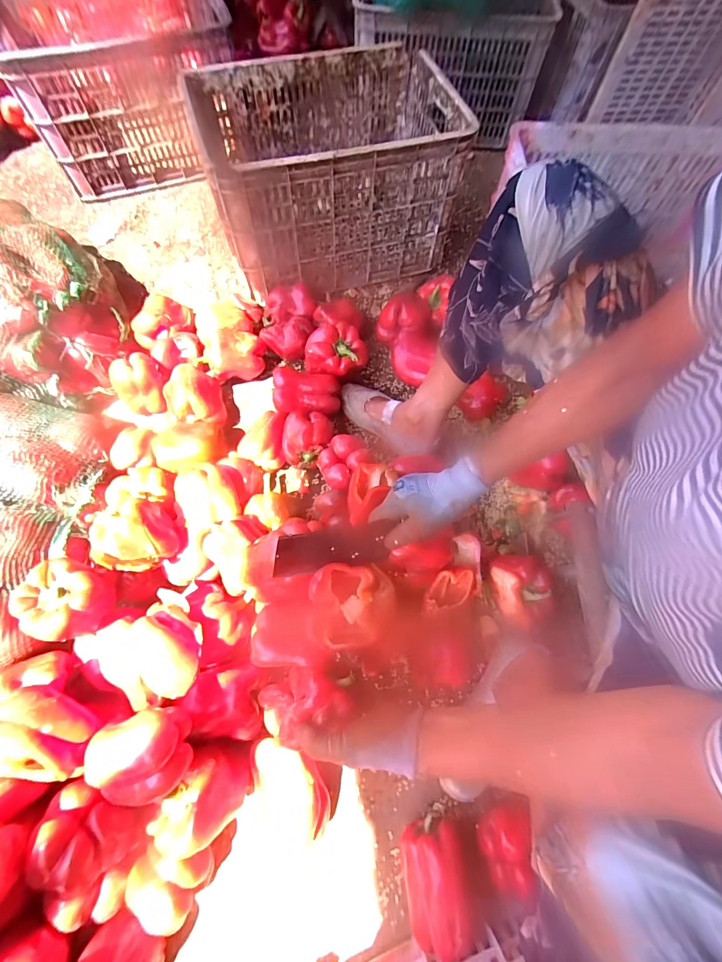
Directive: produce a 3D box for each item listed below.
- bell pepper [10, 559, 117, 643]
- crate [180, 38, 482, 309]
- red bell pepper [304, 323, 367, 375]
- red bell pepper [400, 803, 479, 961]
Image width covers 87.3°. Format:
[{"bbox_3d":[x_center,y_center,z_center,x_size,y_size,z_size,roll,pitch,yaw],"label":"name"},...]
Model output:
[{"bbox_3d":[-0.386,0.154,0.503,0.089,0.083,0.083,1,68,-1],"label":"bell pepper"},{"bbox_3d":[-0.073,-0.692,0.861,0.526,0.288,0.407,-21,70,-10],"label":"crate"},{"bbox_3d":[-0.049,-0.257,0.749,0.122,0.080,0.104,-8,68,-5],"label":"red bell pepper"},{"bbox_3d":[0.094,0.500,0.479,0.080,0.088,0.124,-7,68,-4],"label":"red bell pepper"}]

